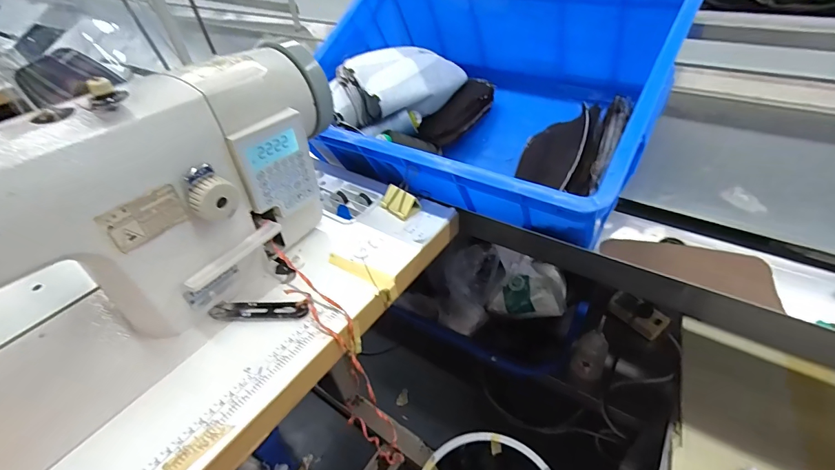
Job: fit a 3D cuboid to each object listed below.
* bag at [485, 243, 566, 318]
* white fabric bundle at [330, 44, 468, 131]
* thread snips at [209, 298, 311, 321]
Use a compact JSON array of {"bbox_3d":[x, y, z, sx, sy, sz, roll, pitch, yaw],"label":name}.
[{"bbox_3d":[0.222,0.095,0.799,0.152,0.112,0.096,10,43,17],"label":"bag"},{"bbox_3d":[-0.032,-0.261,0.696,0.234,0.092,0.104,-35,49,-30],"label":"white fabric bundle"},{"bbox_3d":[-0.171,0.079,0.428,0.108,0.009,0.026,1,41,7],"label":"thread snips"}]

